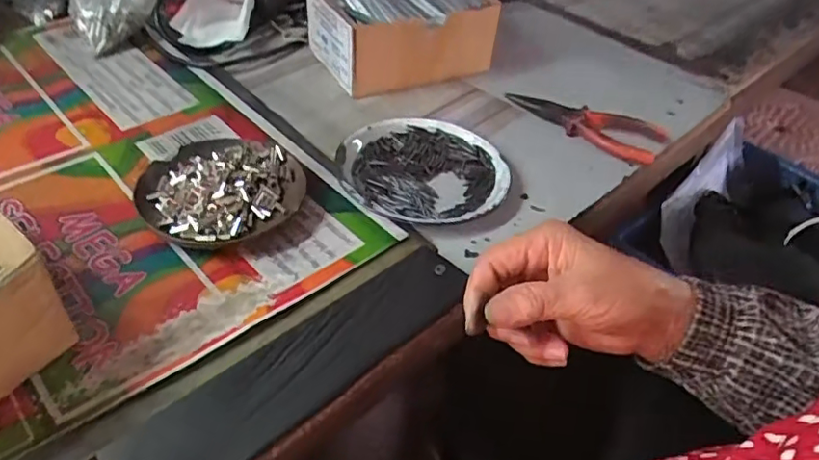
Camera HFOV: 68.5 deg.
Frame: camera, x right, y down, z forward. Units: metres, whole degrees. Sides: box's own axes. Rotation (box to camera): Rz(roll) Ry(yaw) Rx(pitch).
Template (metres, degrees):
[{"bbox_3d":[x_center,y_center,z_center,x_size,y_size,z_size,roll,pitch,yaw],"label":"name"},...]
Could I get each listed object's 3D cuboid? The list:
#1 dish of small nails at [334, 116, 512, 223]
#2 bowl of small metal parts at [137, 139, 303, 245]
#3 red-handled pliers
[{"bbox_3d":[0.012,-0.050,0.488,0.132,0.013,0.132,4,43,-3],"label":"dish of small nails"},{"bbox_3d":[-0.134,-0.030,0.438,0.116,0.025,0.106,4,43,-3],"label":"bowl of small metal parts"},{"bbox_3d":[0.161,-0.103,0.559,0.148,0.026,0.058,22,45,16],"label":"red-handled pliers"}]

